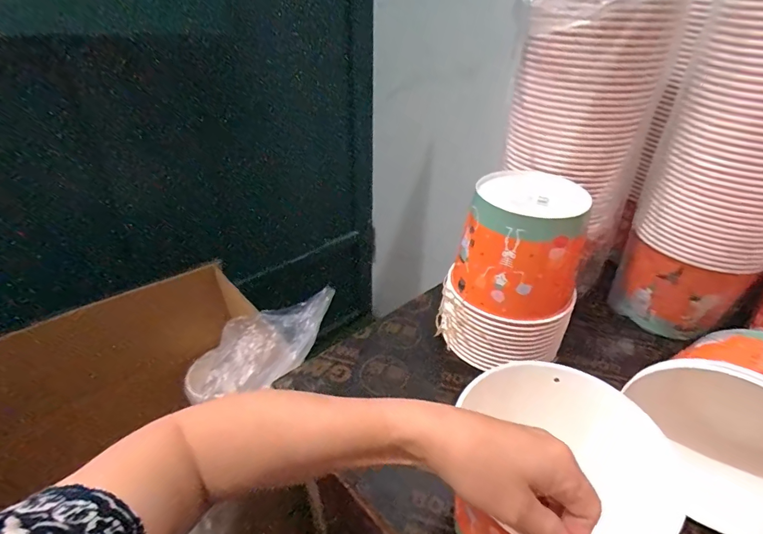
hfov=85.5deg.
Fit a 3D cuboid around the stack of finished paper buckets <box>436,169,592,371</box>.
[{"bbox_3d":[0.168,0.004,0.538,0.164,0.206,0.143,16,37,21],"label":"stack of finished paper buckets"}]

